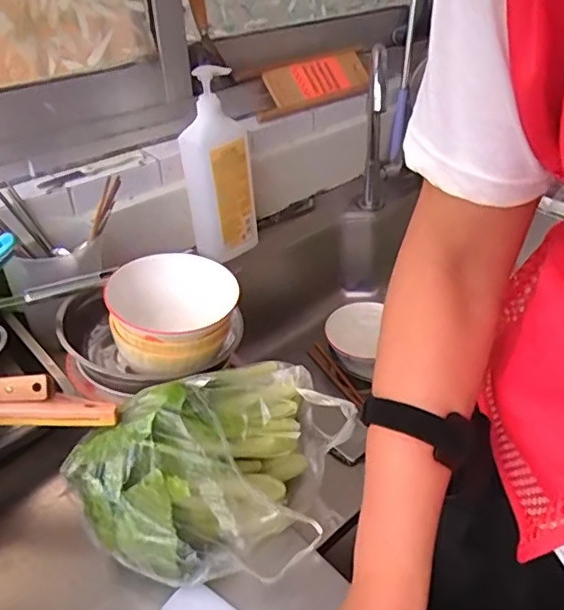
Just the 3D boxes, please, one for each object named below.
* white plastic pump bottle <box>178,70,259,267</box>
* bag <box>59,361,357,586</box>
[{"bbox_3d":[-0.100,-0.219,0.912,0.075,0.287,0.090,22,41,29],"label":"white plastic pump bottle"},{"bbox_3d":[-0.054,0.161,0.551,0.242,0.129,0.168,-25,41,-30],"label":"bag"}]

